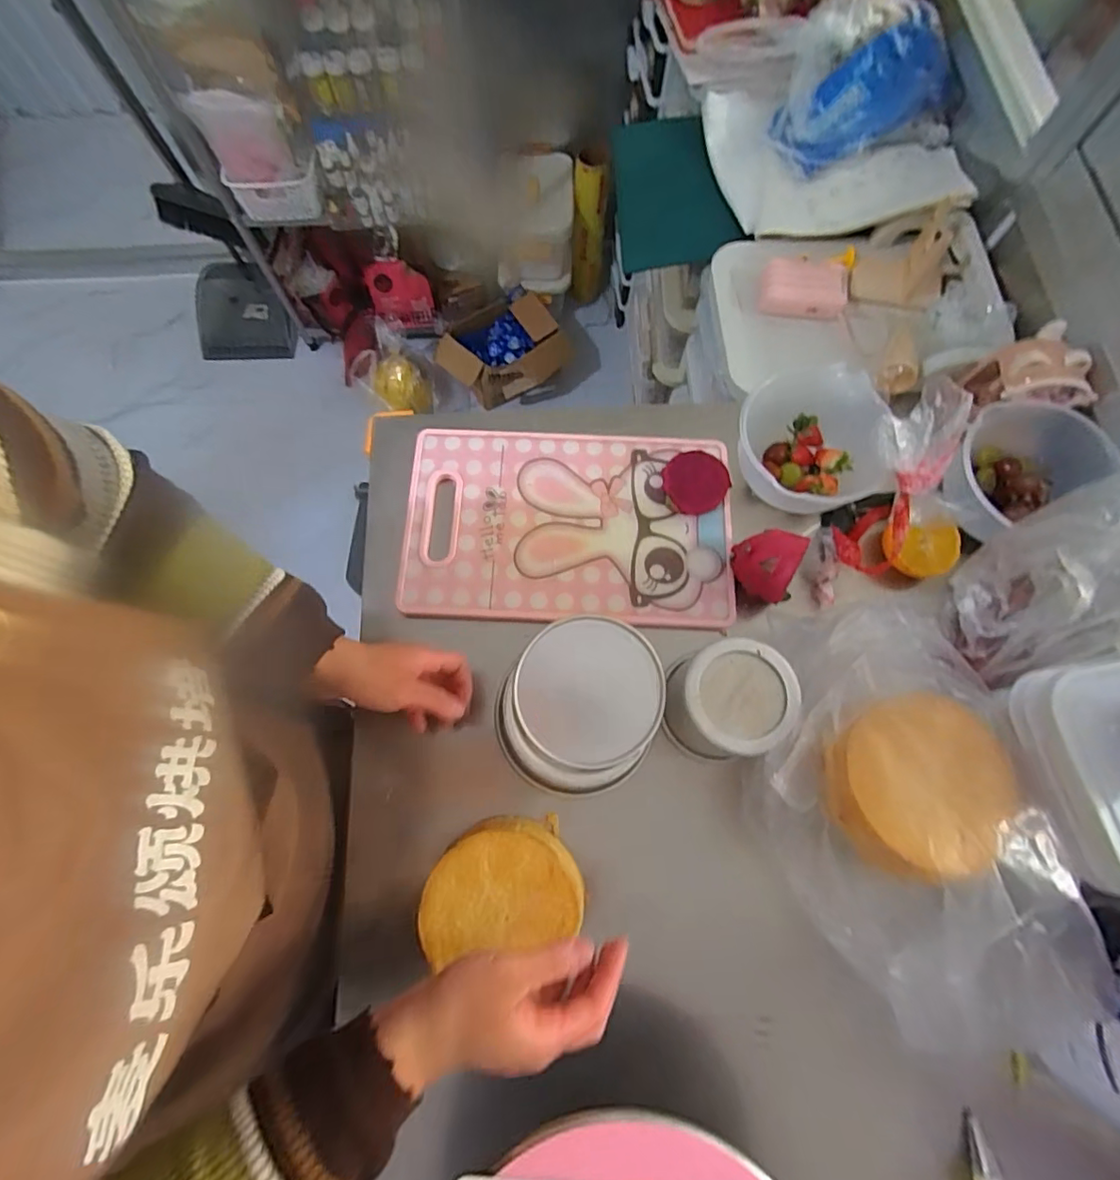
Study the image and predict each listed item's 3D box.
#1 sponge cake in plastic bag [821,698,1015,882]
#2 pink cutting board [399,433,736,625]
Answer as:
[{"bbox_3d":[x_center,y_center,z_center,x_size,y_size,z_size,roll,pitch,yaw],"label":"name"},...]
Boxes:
[{"bbox_3d":[0.282,0.154,0.431,0.148,0.042,0.131,-42,77,-12],"label":"sponge cake in plastic bag"},{"bbox_3d":[0.010,-0.074,0.614,0.356,0.011,0.223,2,73,1],"label":"pink cutting board"}]

